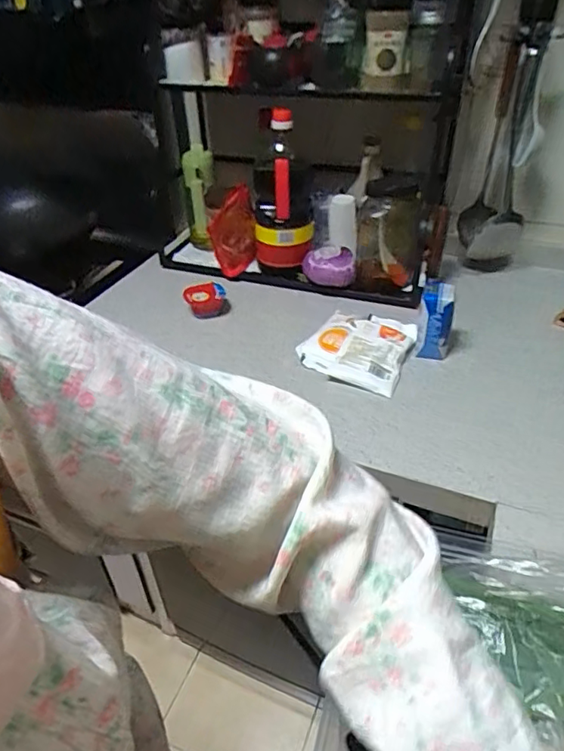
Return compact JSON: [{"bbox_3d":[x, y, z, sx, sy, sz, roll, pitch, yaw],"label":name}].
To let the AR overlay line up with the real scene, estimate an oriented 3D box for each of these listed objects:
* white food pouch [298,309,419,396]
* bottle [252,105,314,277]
[{"bbox_3d":[0.111,-0.043,0.822,0.157,0.036,0.153,15,41,22],"label":"white food pouch"},{"bbox_3d":[-0.001,-0.313,0.955,0.105,0.253,0.117,-2,38,1],"label":"bottle"}]

